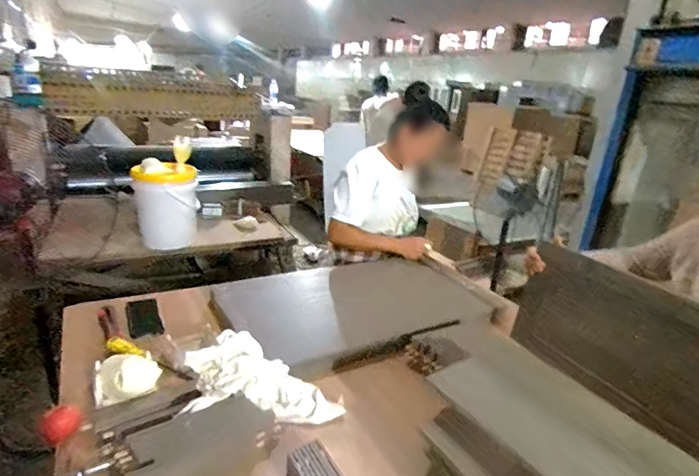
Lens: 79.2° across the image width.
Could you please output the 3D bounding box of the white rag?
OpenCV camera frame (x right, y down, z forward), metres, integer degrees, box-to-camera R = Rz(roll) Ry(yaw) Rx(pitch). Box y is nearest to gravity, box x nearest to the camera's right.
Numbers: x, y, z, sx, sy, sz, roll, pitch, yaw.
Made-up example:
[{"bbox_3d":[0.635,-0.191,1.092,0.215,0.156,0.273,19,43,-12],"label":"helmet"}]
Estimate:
[{"bbox_3d":[-0.170,0.301,0.847,0.321,0.097,0.156,28,16,-13],"label":"white rag"}]

